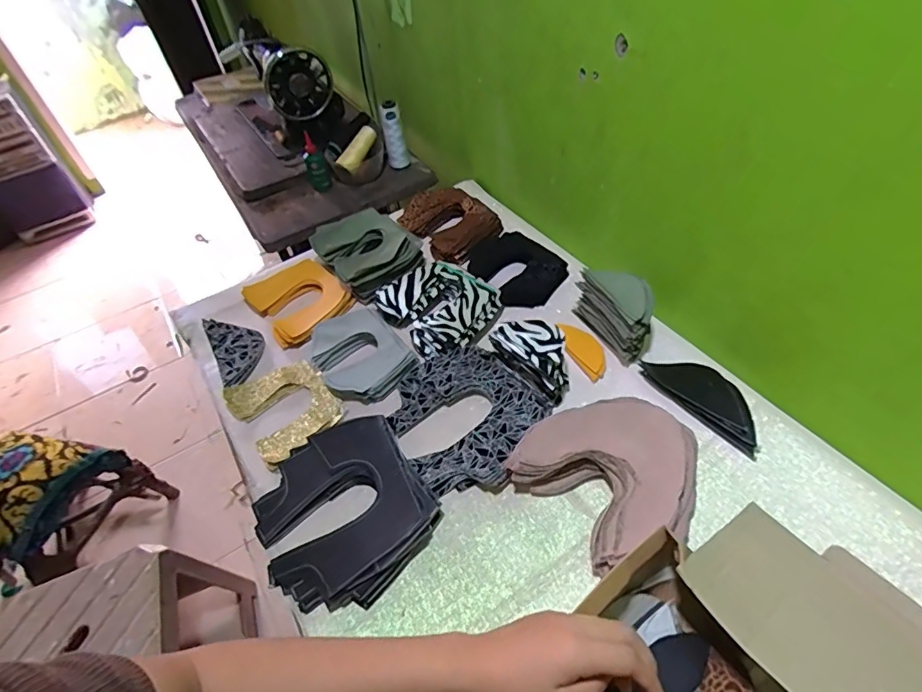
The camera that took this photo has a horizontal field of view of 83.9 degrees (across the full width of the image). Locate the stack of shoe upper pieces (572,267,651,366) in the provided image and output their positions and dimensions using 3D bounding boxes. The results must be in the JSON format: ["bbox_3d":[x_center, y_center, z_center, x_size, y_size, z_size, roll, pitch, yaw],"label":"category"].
[{"bbox_3d":[0.222,-0.052,0.722,0.059,0.086,0.132,-21,50,-12],"label":"stack of shoe upper pieces"}]

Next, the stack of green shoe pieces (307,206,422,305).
[{"bbox_3d":[-0.161,-0.169,0.876,0.145,0.045,0.171,-32,53,-20],"label":"stack of green shoe pieces"}]

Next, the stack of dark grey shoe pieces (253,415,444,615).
[{"bbox_3d":[-0.138,0.189,0.598,0.186,0.036,0.202,-30,52,-18],"label":"stack of dark grey shoe pieces"}]

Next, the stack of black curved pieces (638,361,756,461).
[{"bbox_3d":[0.310,0.063,0.647,0.064,0.026,0.161,-28,52,-17],"label":"stack of black curved pieces"}]

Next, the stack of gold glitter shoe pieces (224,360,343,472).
[{"bbox_3d":[-0.245,0.086,0.717,0.121,0.023,0.157,-34,54,-22],"label":"stack of gold glitter shoe pieces"}]

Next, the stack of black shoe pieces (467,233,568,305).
[{"bbox_3d":[0.091,-0.136,0.852,0.126,0.043,0.169,-26,51,-16],"label":"stack of black shoe pieces"}]

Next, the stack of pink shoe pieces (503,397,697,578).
[{"bbox_3d":[0.178,0.138,0.587,0.201,0.043,0.188,-34,53,-21],"label":"stack of pink shoe pieces"}]

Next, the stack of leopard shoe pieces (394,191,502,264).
[{"bbox_3d":[-0.021,-0.226,0.945,0.137,0.049,0.169,-37,55,-24],"label":"stack of leopard shoe pieces"}]

